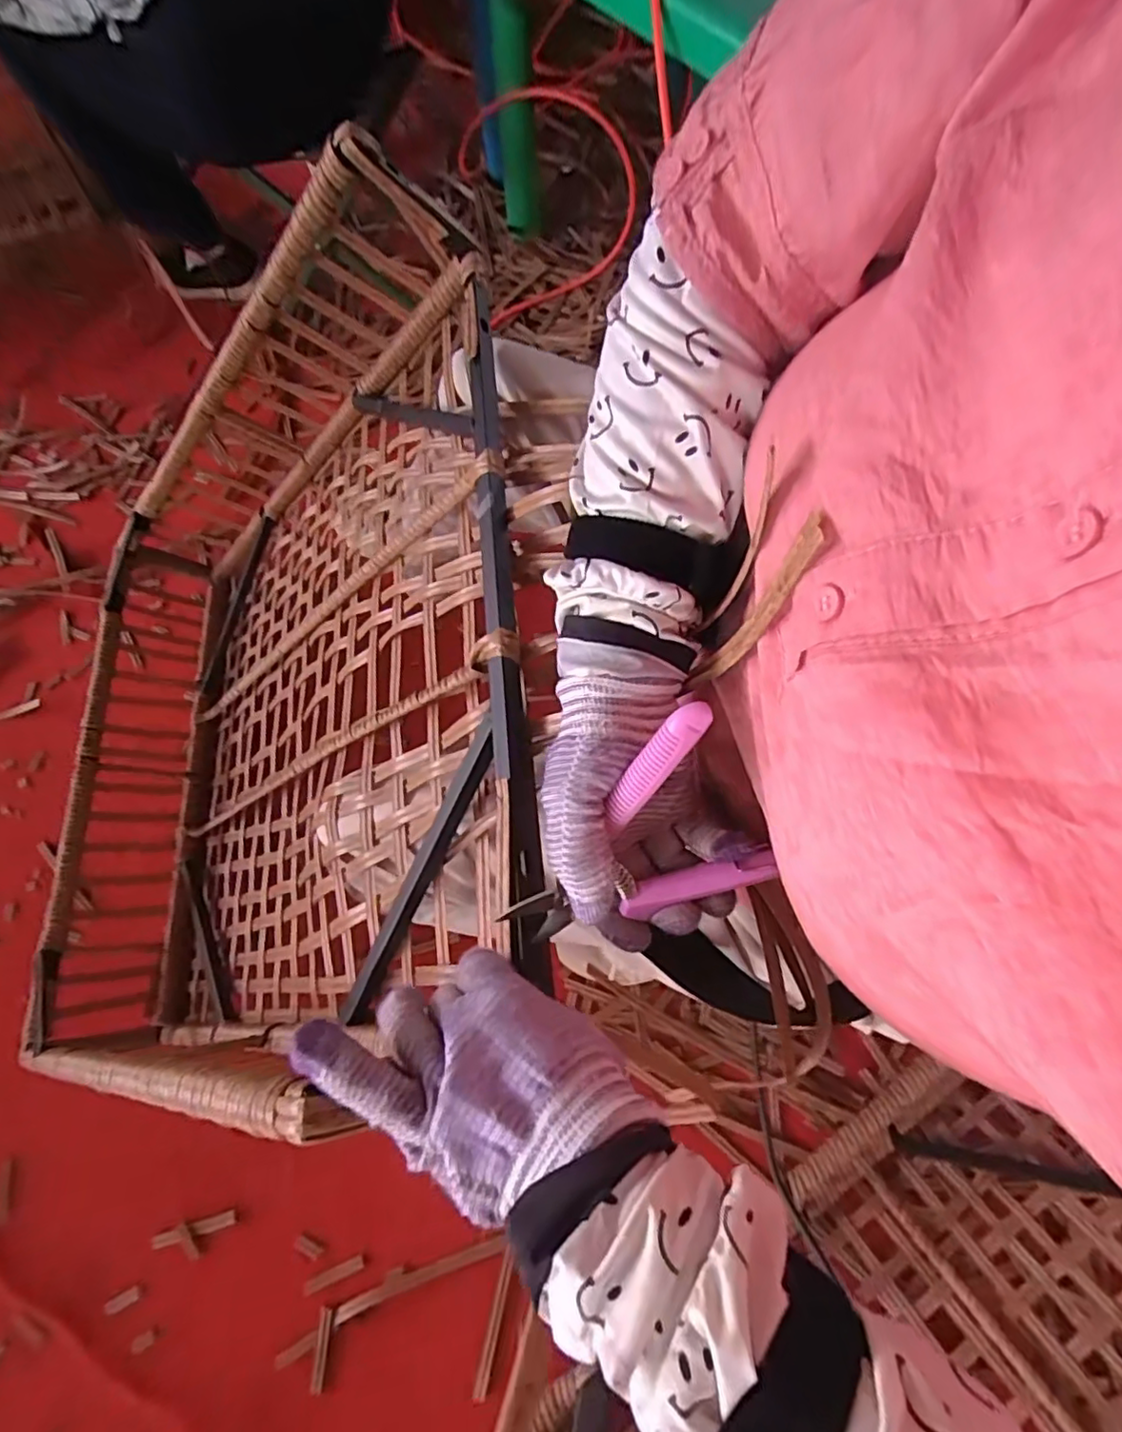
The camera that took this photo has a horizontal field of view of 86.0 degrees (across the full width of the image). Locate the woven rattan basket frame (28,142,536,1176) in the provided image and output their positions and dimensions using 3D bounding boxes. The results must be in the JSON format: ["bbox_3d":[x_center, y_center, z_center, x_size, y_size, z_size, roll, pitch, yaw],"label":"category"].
[{"bbox_3d":[-0.305,-0.055,0.586,0.666,0.145,0.662,-26,64,35],"label":"woven rattan basket frame"}]

